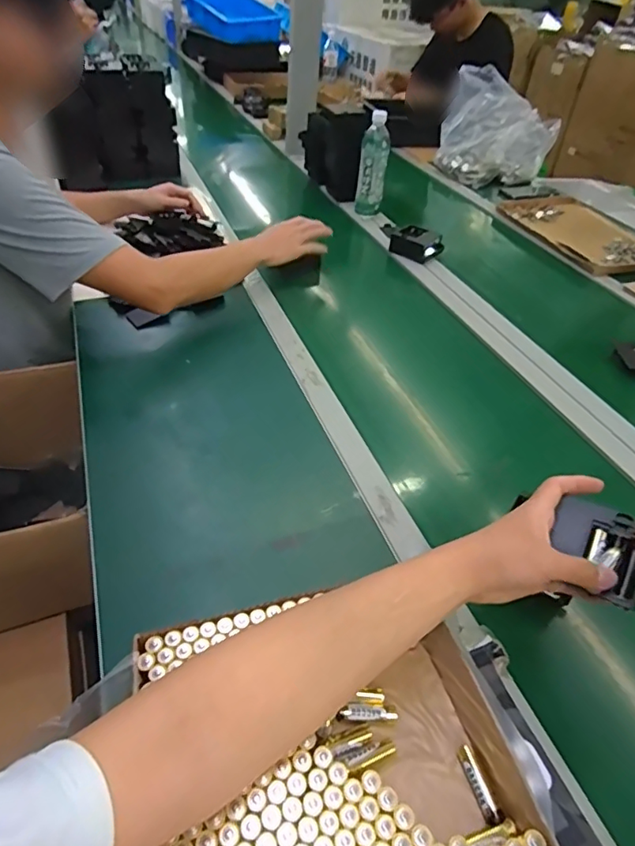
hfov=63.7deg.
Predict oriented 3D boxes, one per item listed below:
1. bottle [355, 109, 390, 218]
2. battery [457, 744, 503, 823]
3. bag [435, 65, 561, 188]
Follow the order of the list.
[{"bbox_3d":[0.130,-0.600,1.220,0.066,0.224,0.066,6,42,1],"label":"bottle"},{"bbox_3d":[0.121,0.272,0.385,0.012,0.010,0.051,-7,43,-13],"label":"battery"},{"bbox_3d":[0.534,-0.855,1.514,0.330,0.271,0.208,16,43,13],"label":"bag"}]

